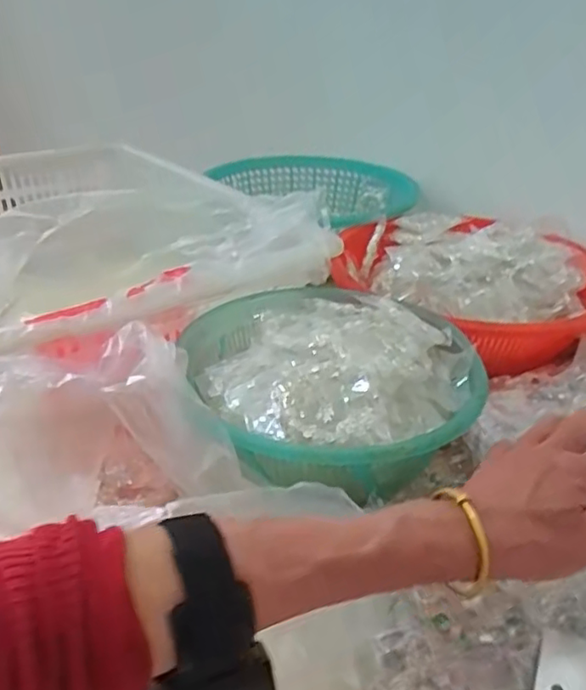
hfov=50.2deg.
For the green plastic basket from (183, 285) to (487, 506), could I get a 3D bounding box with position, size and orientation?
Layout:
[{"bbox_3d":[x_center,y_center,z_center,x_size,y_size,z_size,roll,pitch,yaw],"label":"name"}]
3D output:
[{"bbox_3d":[0.026,0.018,0.474,0.219,0.064,0.230,1,30,-4],"label":"green plastic basket"}]

